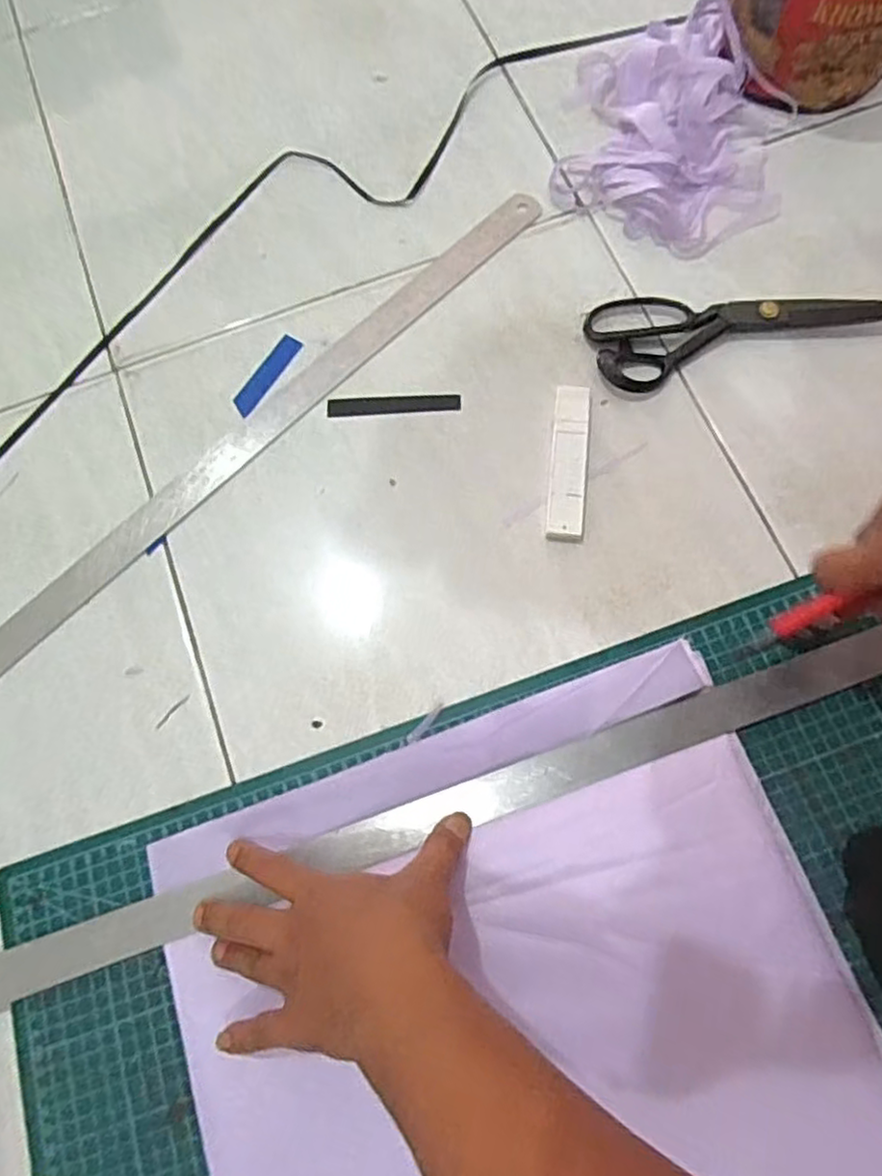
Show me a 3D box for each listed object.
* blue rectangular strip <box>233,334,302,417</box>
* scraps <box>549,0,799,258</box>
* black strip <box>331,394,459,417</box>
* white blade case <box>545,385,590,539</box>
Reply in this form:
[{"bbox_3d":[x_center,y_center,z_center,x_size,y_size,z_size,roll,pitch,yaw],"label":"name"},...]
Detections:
[{"bbox_3d":[-0.134,-0.165,0.527,0.018,0.004,0.074,30,77,10],"label":"blue rectangular strip"},{"bbox_3d":[0.195,-0.384,0.561,0.177,0.040,0.228,13,75,5],"label":"scraps"},{"bbox_3d":[-0.035,-0.139,0.516,0.099,0.004,0.015,-4,74,1],"label":"black strip"},{"bbox_3d":[0.092,-0.091,0.492,0.026,0.012,0.117,6,74,3],"label":"white blade case"}]

